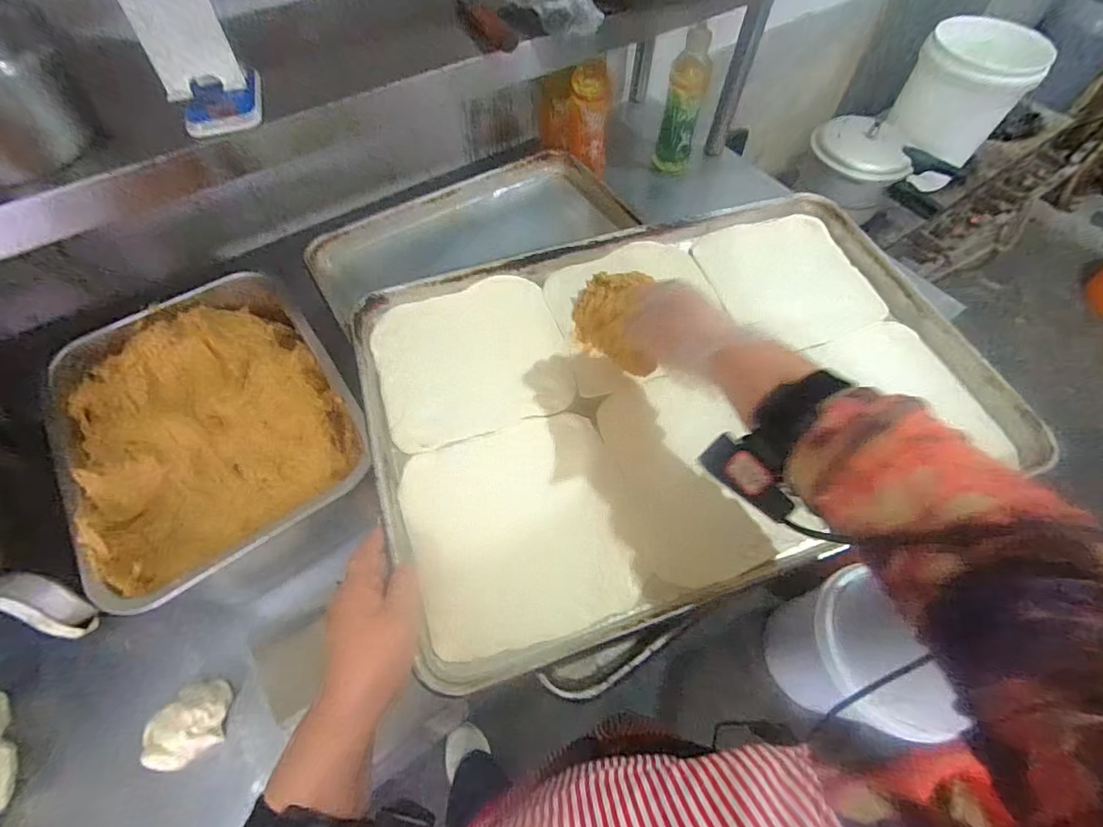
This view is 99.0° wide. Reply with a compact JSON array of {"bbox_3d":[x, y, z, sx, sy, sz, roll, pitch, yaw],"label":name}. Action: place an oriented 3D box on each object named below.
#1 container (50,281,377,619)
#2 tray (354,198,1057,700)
[{"bbox_3d":[-0.368,0.018,0.540,0.264,0.149,0.364,-32,65,-18],"label":"container"},{"bbox_3d":[0.127,-0.036,0.482,0.592,0.034,0.403,-16,62,-10],"label":"tray"}]

